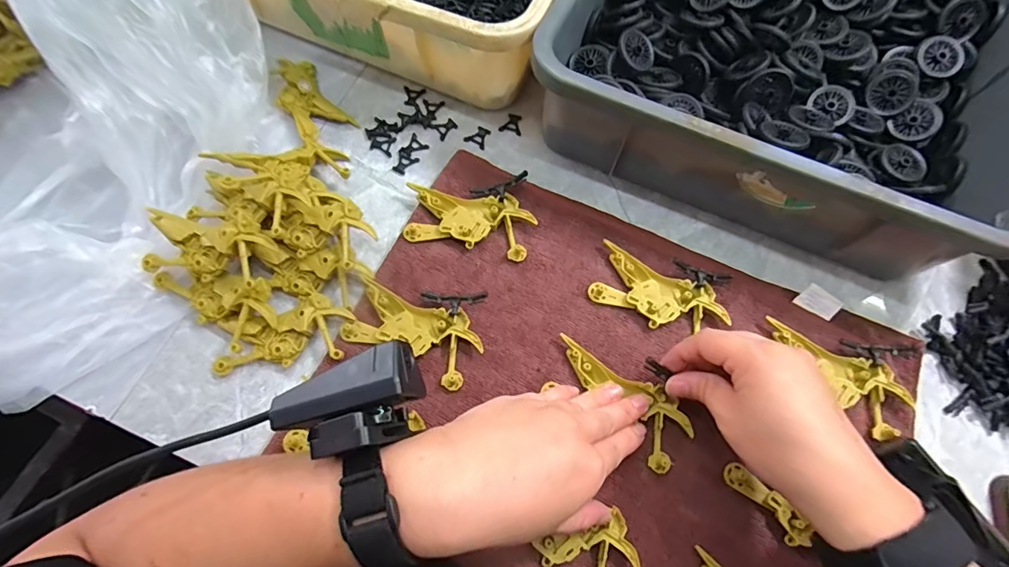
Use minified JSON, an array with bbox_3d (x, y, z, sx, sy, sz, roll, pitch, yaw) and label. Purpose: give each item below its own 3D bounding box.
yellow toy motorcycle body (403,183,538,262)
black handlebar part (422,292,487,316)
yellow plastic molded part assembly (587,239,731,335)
[{"bbox_3d":[-0.028,-0.050,0.379,0.098,0.013,0.050,10,68,3],"label":"yellow toy motorcycle body"},{"bbox_3d":[-0.037,0.014,0.344,0.049,0.006,0.017,2,68,0],"label":"black handlebar part"},{"bbox_3d":[0.116,0.010,0.360,0.101,0.012,0.046,25,70,9],"label":"yellow plastic molded part assembly"}]

